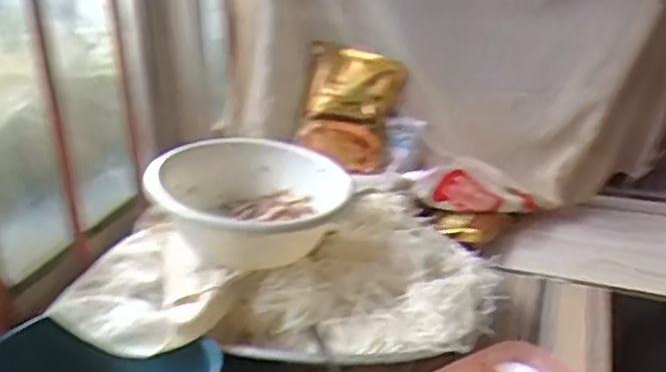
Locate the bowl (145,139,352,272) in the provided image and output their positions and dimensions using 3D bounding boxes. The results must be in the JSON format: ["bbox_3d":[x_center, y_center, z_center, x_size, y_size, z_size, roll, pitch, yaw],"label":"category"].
[{"bbox_3d":[-0.129,0.026,0.923,0.244,0.108,0.248,0,26,0],"label":"bowl"}]

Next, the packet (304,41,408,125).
[{"bbox_3d":[0.030,-0.183,1.266,0.178,0.120,0.067,10,28,20],"label":"packet"}]

